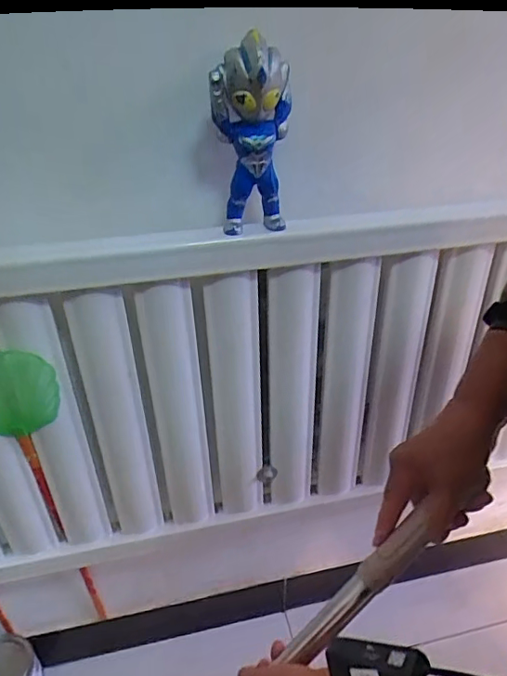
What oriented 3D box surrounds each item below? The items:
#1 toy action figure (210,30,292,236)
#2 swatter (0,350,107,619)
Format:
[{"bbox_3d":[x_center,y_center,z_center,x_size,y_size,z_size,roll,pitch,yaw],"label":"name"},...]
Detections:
[{"bbox_3d":[0.001,-0.213,0.572,0.086,0.191,0.056,-3,34,-1],"label":"toy action figure"},{"bbox_3d":[-0.330,0.268,0.793,0.131,0.641,0.019,-5,40,-14],"label":"swatter"}]

